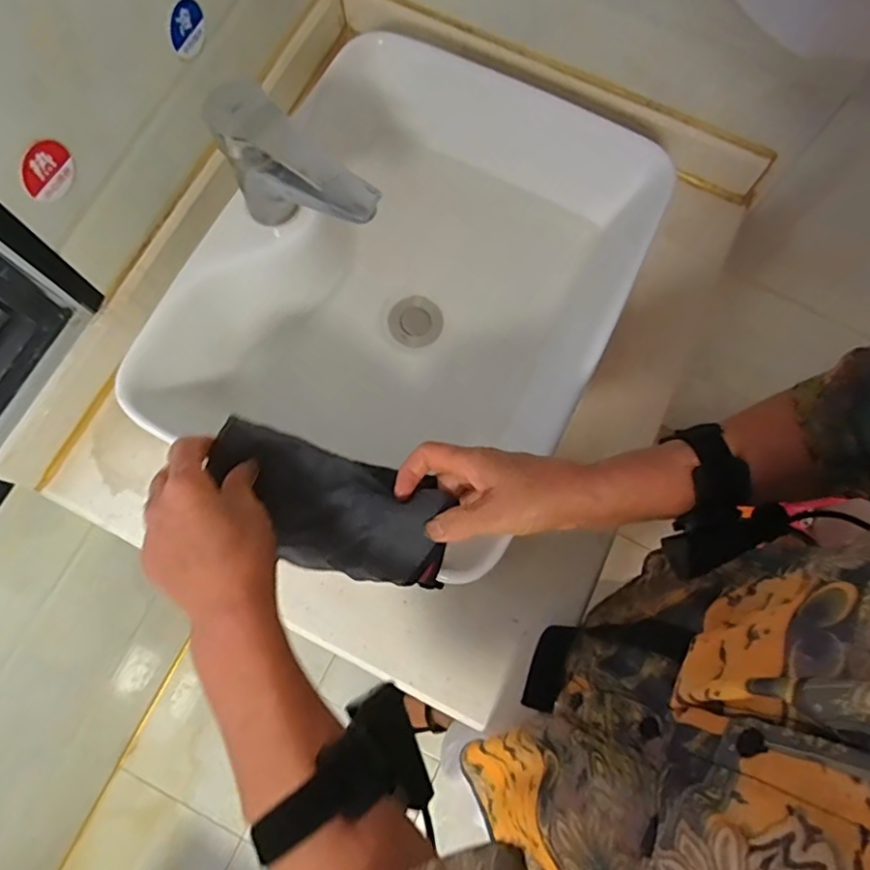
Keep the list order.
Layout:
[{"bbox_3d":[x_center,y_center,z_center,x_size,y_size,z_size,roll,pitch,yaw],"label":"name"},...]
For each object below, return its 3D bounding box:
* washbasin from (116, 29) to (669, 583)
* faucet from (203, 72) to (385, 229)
[{"bbox_3d":[-0.035,-0.150,0.596,0.318,0.126,0.459,28,77,7],"label":"washbasin"},{"bbox_3d":[-0.111,-0.207,0.480,0.125,0.122,0.045,29,77,7],"label":"faucet"}]

